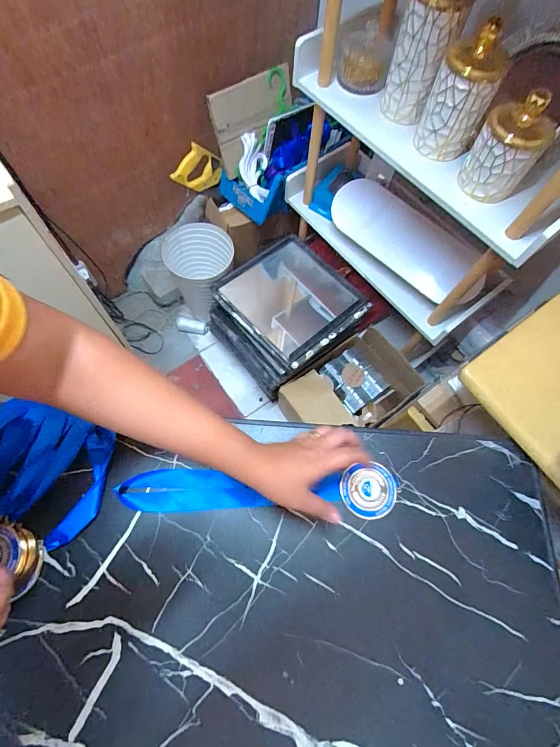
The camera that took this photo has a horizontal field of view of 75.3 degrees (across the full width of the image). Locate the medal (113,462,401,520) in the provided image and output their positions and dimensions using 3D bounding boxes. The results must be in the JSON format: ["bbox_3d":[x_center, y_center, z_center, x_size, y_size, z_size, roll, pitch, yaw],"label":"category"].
[{"bbox_3d":[-0.025,0.158,0.484,0.363,0.010,0.063,0,69,-2],"label":"medal"}]

